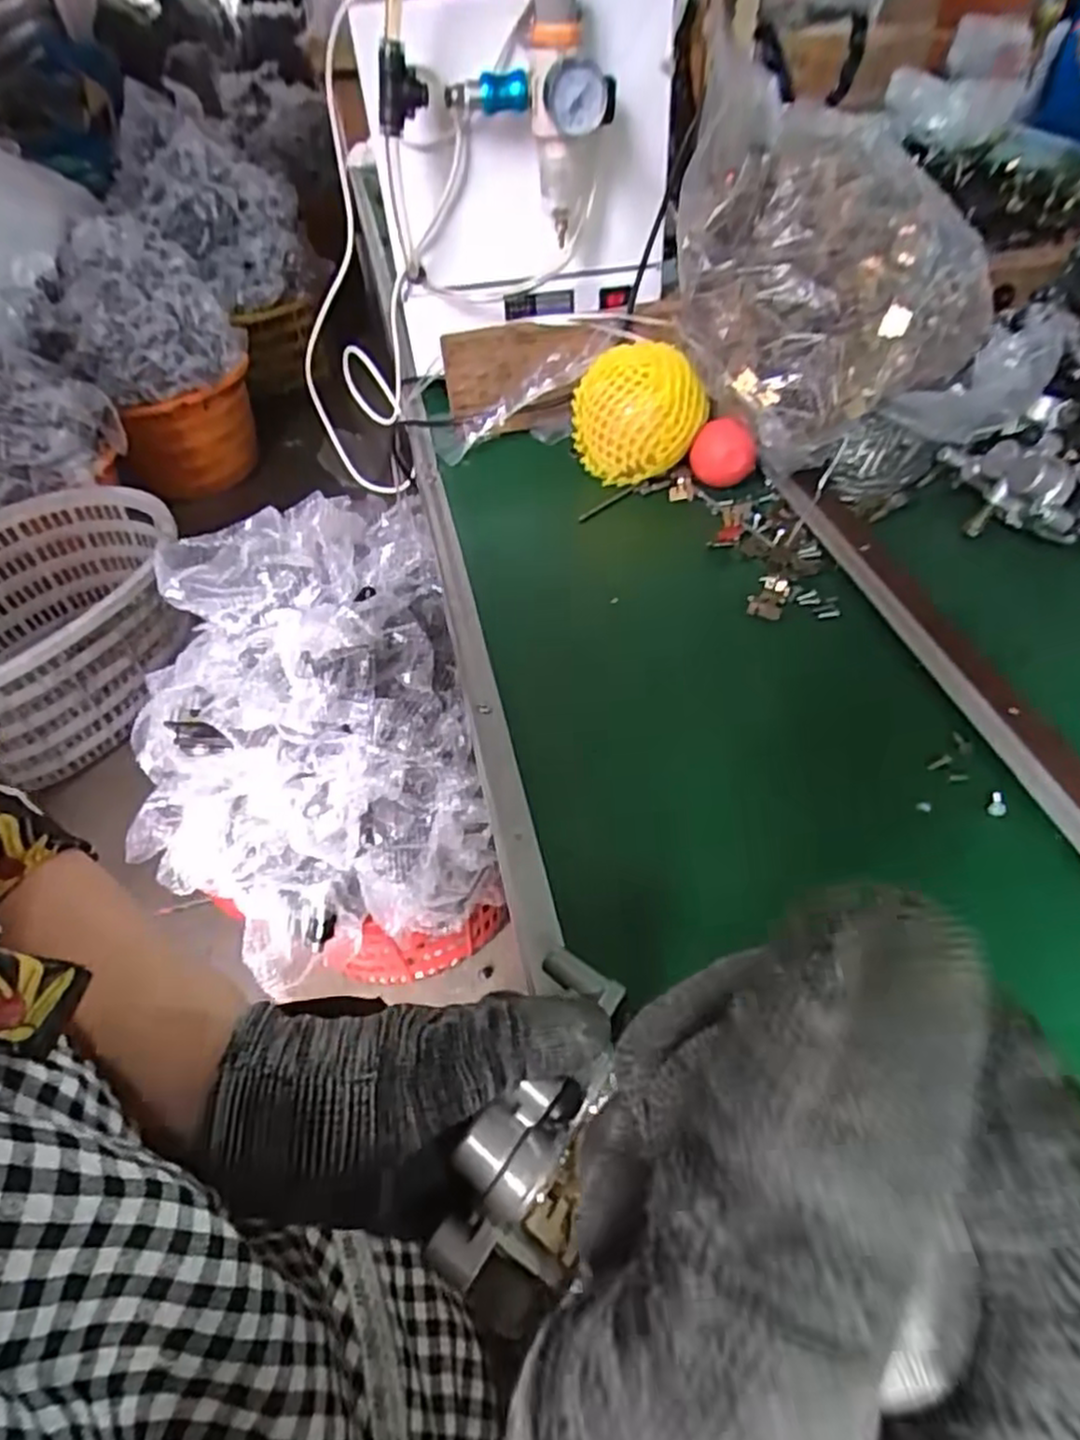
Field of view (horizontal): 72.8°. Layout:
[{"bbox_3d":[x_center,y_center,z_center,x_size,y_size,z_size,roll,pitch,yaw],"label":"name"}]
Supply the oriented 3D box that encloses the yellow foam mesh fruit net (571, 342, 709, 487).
[{"bbox_3d":[0.073,-0.238,0.571,0.085,0.076,0.089,-21,53,-12],"label":"yellow foam mesh fruit net"}]

